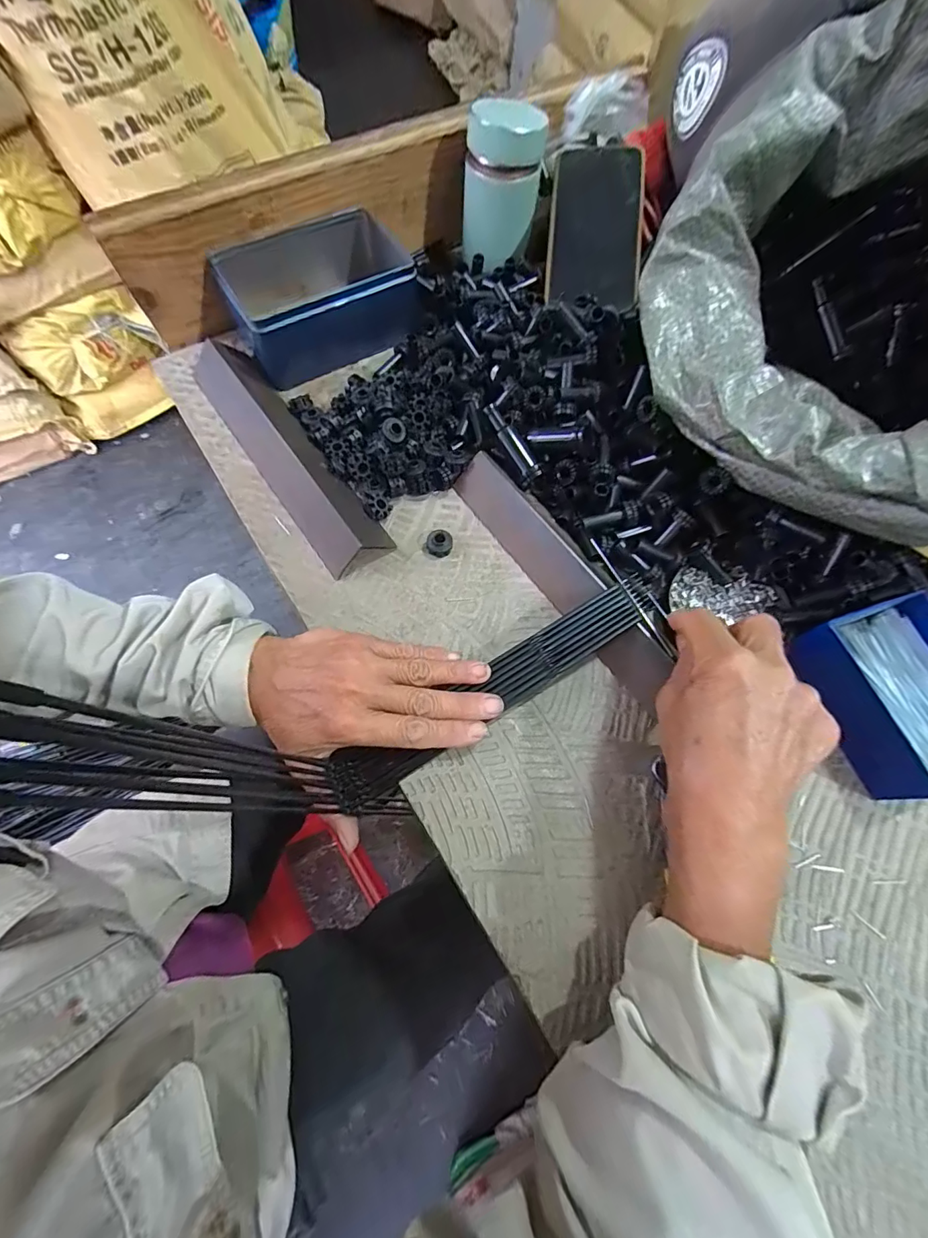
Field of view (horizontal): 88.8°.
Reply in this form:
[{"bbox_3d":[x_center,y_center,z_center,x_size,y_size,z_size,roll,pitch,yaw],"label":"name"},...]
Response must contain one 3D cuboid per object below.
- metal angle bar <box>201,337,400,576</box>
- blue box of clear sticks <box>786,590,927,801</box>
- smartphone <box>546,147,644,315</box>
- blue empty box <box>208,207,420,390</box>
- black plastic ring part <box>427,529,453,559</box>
[{"bbox_3d":[-0.141,-0.137,0.364,0.048,0.033,0.240,-33,73,-16],"label":"metal angle bar"},{"bbox_3d":[0.272,0.048,0.297,0.082,0.046,0.109,-21,70,-12],"label":"blue box of clear sticks"},{"bbox_3d":[0.109,-0.327,0.397,0.073,0.013,0.173,1,75,23],"label":"smartphone"},{"bbox_3d":[-0.119,-0.276,0.406,0.145,0.060,0.097,-26,71,-14],"label":"blue empty box"},{"bbox_3d":[-0.018,-0.055,0.346,0.018,0.011,0.018,1,67,-3],"label":"black plastic ring part"}]

